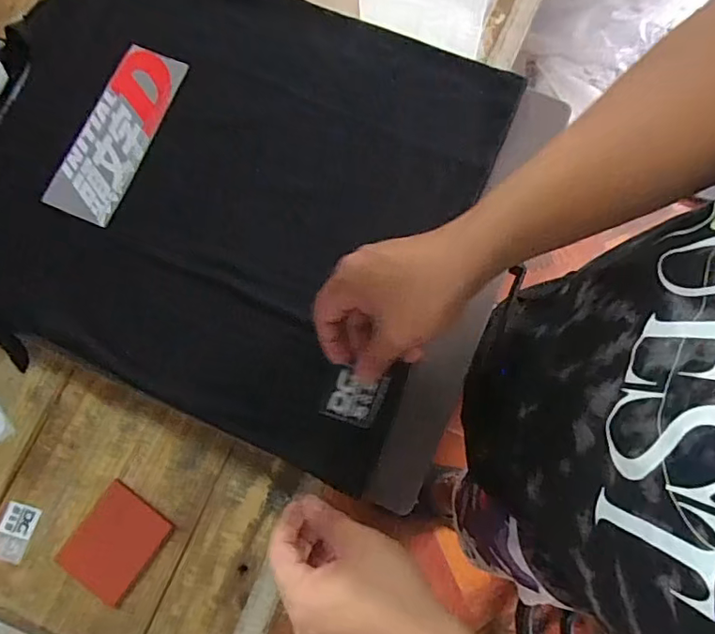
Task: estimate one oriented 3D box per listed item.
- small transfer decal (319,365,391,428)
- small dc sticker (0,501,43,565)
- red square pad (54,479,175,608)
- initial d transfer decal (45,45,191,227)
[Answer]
[{"bbox_3d":[-0.001,0.058,0.392,0.039,0.004,0.041,21,99,-8],"label":"small transfer decal"},{"bbox_3d":[-0.335,0.210,0.522,0.034,0.004,0.052,20,77,-3],"label":"small dc sticker"},{"bbox_3d":[-0.234,0.218,0.517,0.077,0.004,0.091,35,79,8],"label":"red square pad"},{"bbox_3d":[-0.212,-0.163,0.471,0.062,0.007,0.164,21,78,5],"label":"initial d transfer decal"}]

